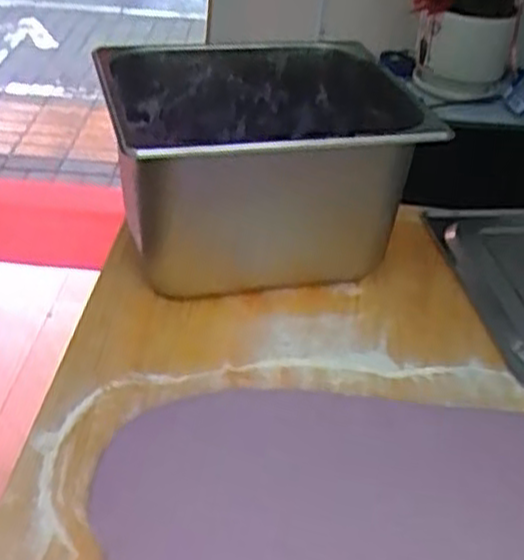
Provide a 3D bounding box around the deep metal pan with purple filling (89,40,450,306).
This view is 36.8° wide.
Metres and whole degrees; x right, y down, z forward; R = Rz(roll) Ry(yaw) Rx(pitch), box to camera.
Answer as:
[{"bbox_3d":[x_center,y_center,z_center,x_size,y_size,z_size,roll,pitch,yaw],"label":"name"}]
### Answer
[{"bbox_3d":[0.006,-0.126,0.851,0.337,0.208,0.261,-6,38,-16],"label":"deep metal pan with purple filling"}]

